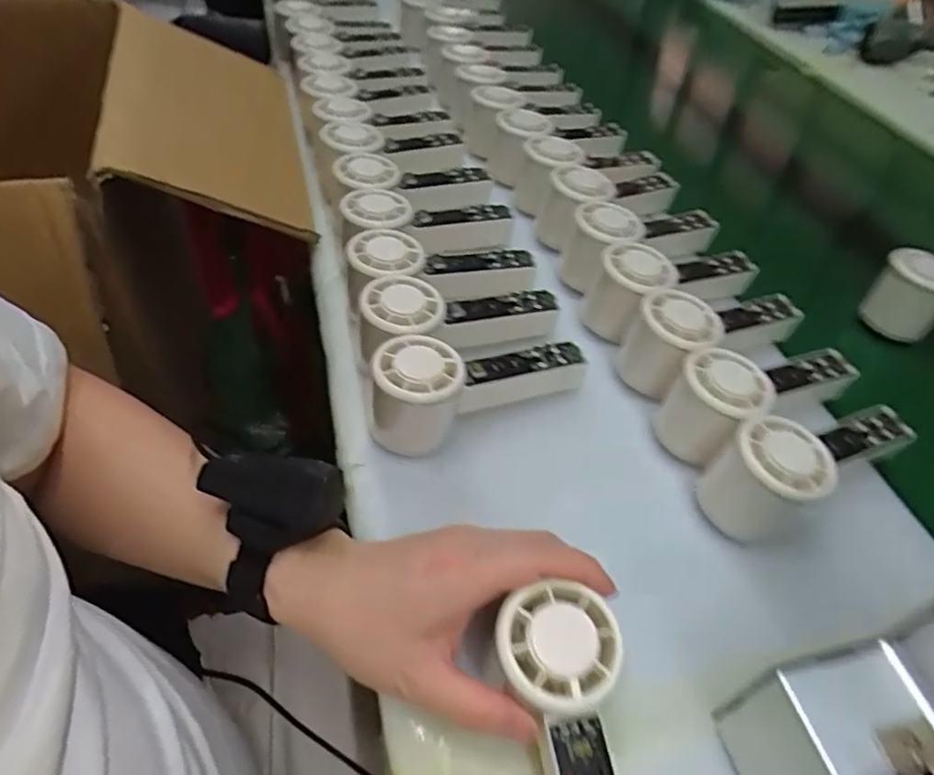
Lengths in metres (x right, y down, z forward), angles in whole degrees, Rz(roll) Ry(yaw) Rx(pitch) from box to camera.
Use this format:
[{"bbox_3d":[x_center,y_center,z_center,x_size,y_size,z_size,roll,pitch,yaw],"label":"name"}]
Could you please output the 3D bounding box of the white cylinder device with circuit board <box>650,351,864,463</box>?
[{"bbox_3d":[0.197,-0.005,0.427,0.153,0.053,0.059,-25,53,-24],"label":"white cylinder device with circuit board"}]

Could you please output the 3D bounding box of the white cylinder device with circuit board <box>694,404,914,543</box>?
[{"bbox_3d":[0.213,0.036,0.391,0.155,0.056,0.056,-25,53,-24],"label":"white cylinder device with circuit board"}]

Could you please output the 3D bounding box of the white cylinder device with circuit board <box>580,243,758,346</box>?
[{"bbox_3d":[0.167,-0.079,0.494,0.148,0.063,0.059,-13,49,-15],"label":"white cylinder device with circuit board"}]

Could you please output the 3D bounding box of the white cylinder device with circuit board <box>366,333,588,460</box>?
[{"bbox_3d":[0.006,-0.005,0.426,0.146,0.076,0.057,-25,53,-24],"label":"white cylinder device with circuit board"}]

